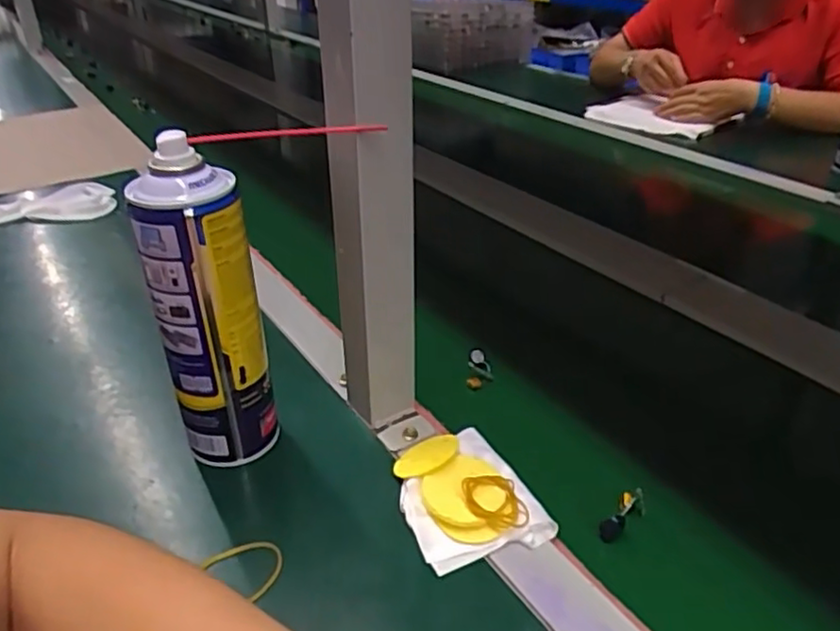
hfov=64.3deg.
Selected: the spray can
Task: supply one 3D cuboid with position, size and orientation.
[{"bbox_3d":[-0.136,0.005,0.436,0.053,0.224,0.055,-1,32,0],"label":"spray can"}]

